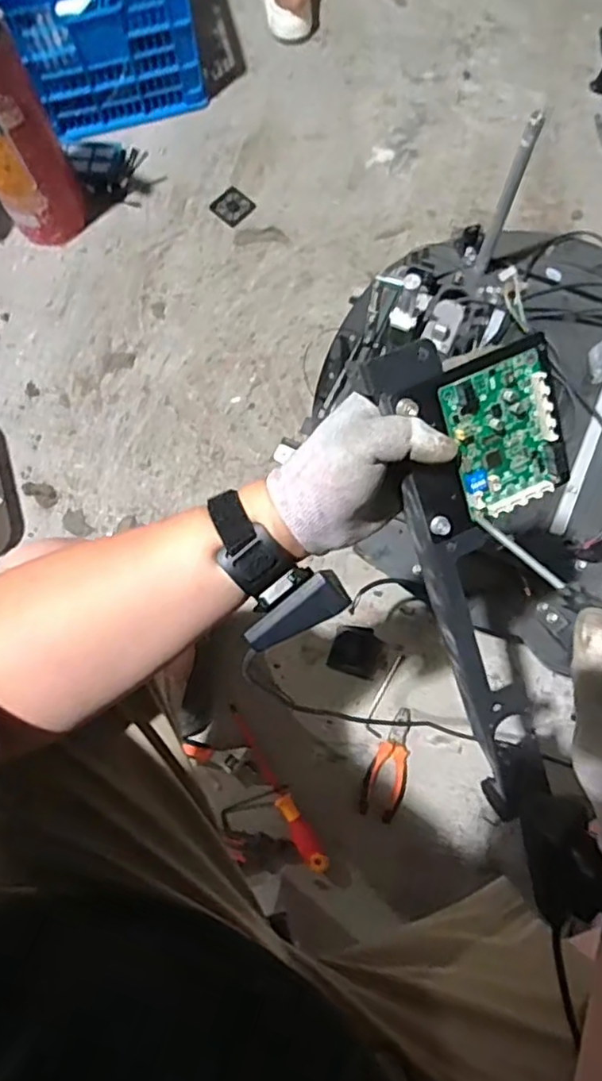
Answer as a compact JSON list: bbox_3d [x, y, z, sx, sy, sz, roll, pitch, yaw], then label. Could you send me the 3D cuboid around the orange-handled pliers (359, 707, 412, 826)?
[{"bbox_3d":[0.130,0.323,0.907,0.059,0.013,0.155,19,76,5],"label":"orange-handled pliers"}]

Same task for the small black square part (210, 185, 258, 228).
[{"bbox_3d":[-0.126,-0.618,1.161,0.069,0.010,0.065,44,79,11],"label":"small black square part"}]

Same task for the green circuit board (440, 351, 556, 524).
[{"bbox_3d":[0.124,-0.062,0.382,0.064,0.008,0.088,-23,113,-5],"label":"green circuit board"}]

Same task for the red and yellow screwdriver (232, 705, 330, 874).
[{"bbox_3d":[-0.035,0.352,0.895,0.027,0.031,0.250,-31,77,-7],"label":"red and yellow screwdriver"}]

